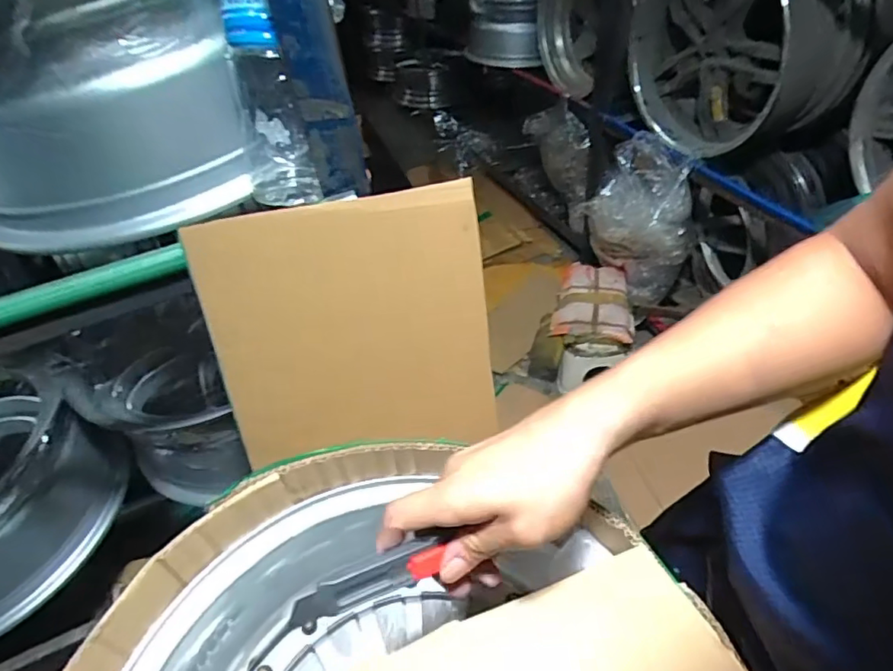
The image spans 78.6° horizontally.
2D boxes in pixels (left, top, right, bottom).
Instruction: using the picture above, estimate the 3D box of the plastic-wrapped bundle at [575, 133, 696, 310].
[{"bbox_3d":[0.548,-0.329,1.651,0.285,0.434,0.257,-11,42,-4],"label":"plastic-wrapped bundle"}]

